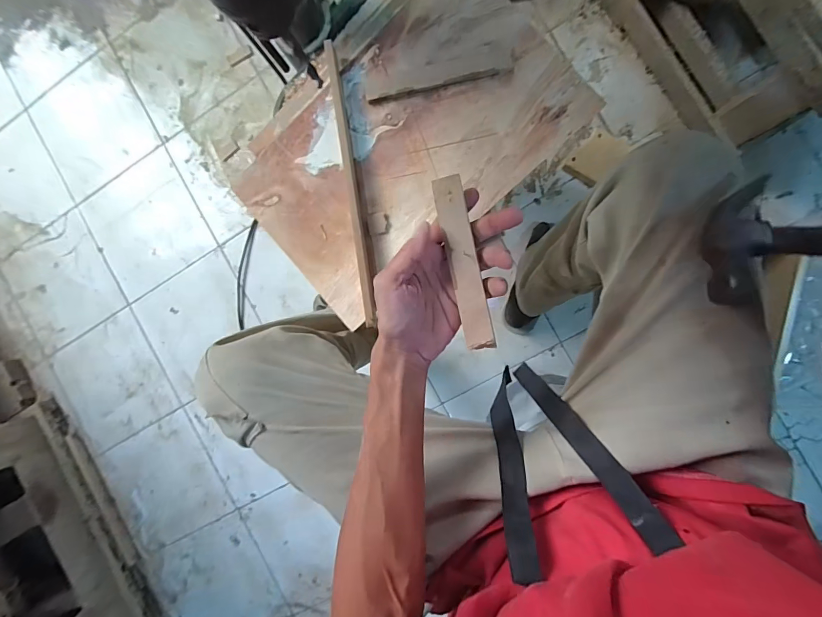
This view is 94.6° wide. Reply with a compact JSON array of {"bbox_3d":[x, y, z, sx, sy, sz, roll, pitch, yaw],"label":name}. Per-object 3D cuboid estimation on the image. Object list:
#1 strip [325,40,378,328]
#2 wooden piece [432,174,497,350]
[{"bbox_3d":[-0.068,-0.145,0.447,0.010,0.031,0.330,-9,92,9],"label":"strip"},{"bbox_3d":[0.043,-0.037,0.310,0.023,0.010,0.143,-13,91,9],"label":"wooden piece"}]

